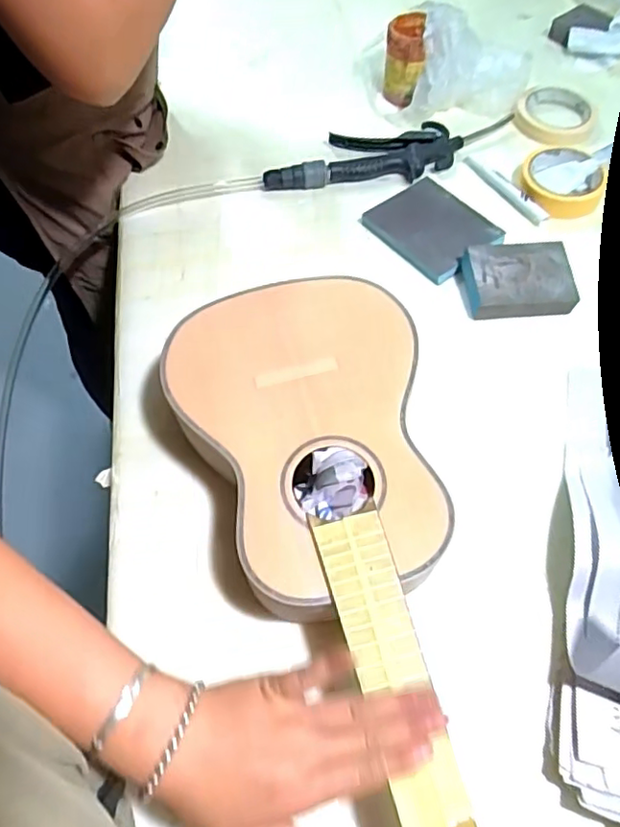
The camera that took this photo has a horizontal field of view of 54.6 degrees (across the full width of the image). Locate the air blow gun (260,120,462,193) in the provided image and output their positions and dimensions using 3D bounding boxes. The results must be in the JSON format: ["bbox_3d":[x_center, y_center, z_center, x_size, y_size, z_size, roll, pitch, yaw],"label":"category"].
[{"bbox_3d":[0.059,-0.296,0.690,0.224,0.024,0.085,-6,58,-2],"label":"air blow gun"}]

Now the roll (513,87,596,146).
[{"bbox_3d":[0.298,-0.360,0.724,0.087,0.022,0.088,0,59,0],"label":"roll"}]

